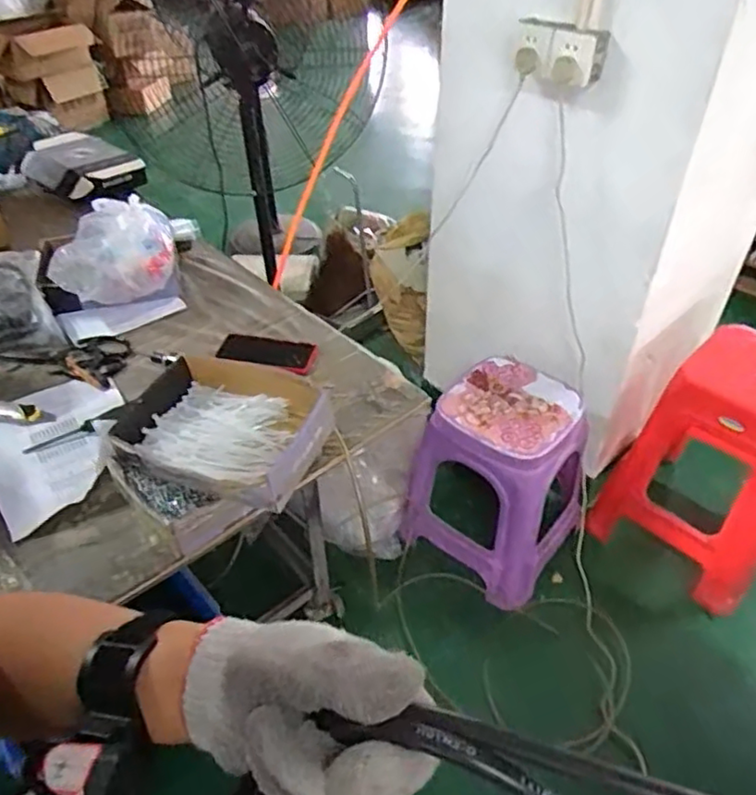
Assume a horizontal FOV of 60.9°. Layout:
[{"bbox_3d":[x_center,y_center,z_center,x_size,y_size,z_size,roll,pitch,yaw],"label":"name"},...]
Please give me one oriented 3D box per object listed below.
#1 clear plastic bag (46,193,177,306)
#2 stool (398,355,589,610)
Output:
[{"bbox_3d":[-0.474,-0.255,1.163,0.216,0.139,0.115,-16,44,-16],"label":"clear plastic bag"},{"bbox_3d":[0.298,0.191,1.570,0.354,0.420,0.332,29,50,29],"label":"stool"}]

